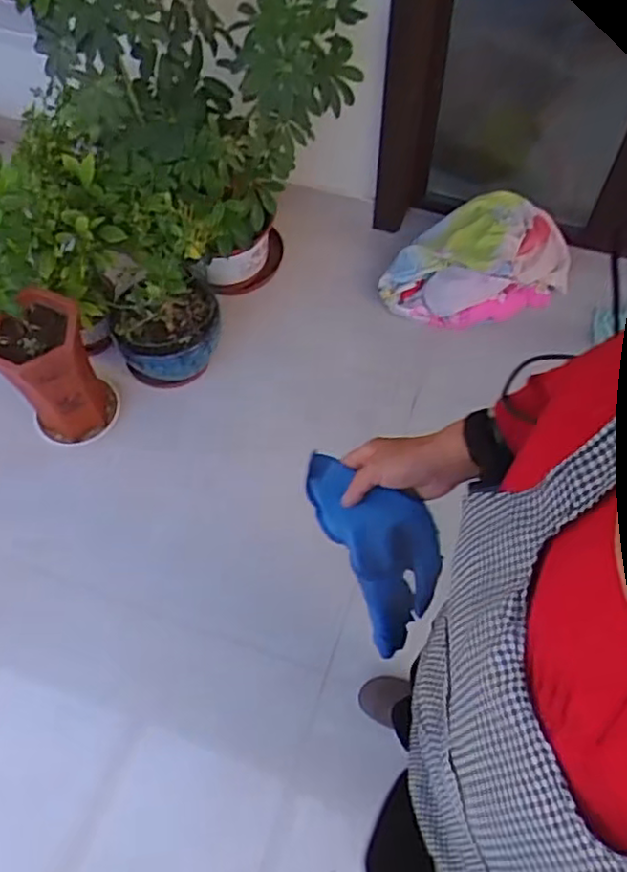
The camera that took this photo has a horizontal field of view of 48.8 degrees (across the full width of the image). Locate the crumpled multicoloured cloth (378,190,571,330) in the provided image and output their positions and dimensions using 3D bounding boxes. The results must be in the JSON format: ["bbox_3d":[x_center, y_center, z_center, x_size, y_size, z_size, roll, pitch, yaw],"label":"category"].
[{"bbox_3d":[0.440,-0.485,1.869,0.530,0.133,0.300,-21,63,-9],"label":"crumpled multicoloured cloth"}]

